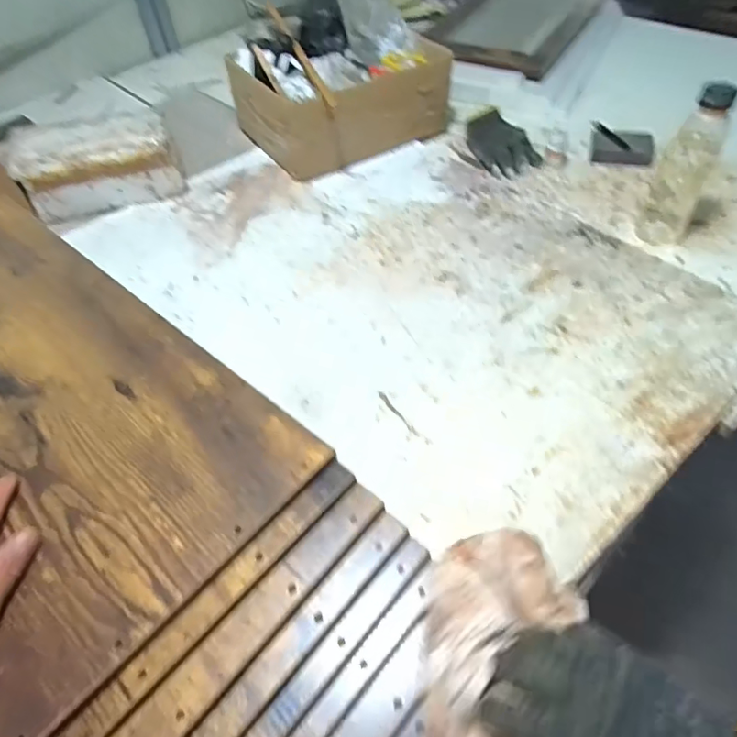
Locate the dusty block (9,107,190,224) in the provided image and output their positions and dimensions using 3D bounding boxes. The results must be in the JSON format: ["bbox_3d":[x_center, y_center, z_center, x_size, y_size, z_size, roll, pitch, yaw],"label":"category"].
[{"bbox_3d":[-0.422,-0.325,0.831,0.229,0.104,0.118,-13,51,-6],"label":"dusty block"}]

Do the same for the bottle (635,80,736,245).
[{"bbox_3d":[0.406,-0.249,0.676,0.061,0.207,0.055,10,52,13],"label":"bottle"}]

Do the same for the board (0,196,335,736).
[{"bbox_3d":[-0.330,0.009,0.469,0.573,0.014,0.278,29,58,25],"label":"board"}]

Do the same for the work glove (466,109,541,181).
[{"bbox_3d":[0.223,-0.398,0.906,0.089,0.027,0.181,-18,52,-10],"label":"work glove"}]

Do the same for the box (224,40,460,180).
[{"bbox_3d":[-0.037,-0.469,0.911,0.339,0.124,0.219,-30,54,-19],"label":"box"}]

